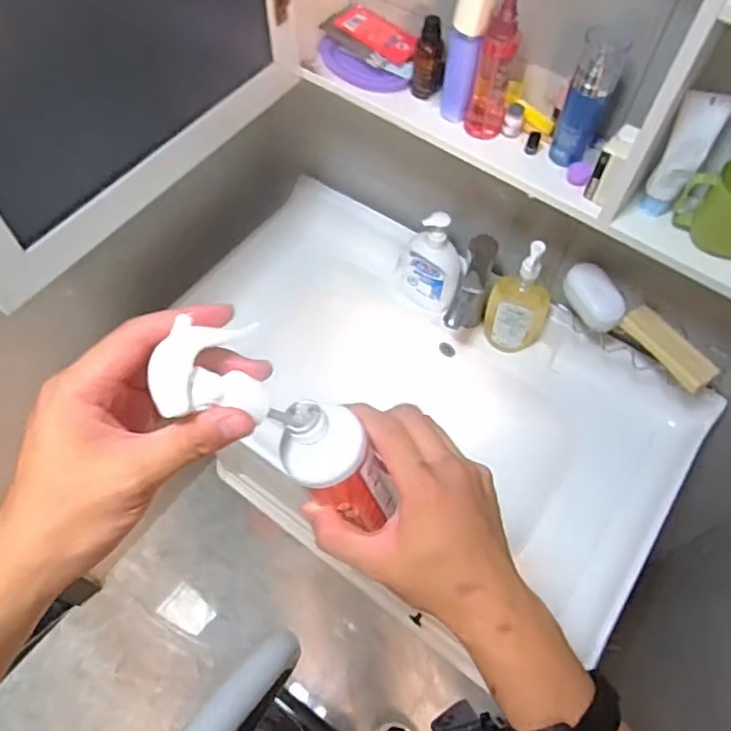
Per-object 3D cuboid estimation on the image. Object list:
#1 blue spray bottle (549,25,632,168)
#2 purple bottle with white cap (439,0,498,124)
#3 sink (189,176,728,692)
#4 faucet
[{"bbox_3d":[0.246,-0.294,0.671,0.043,0.146,0.035,16,60,8],"label":"blue spray bottle"},{"bbox_3d":[0.118,-0.364,0.704,0.044,0.170,0.030,12,60,6],"label":"purple bottle with white cap"},{"bbox_3d":[0.092,0.029,0.992,0.805,0.158,0.416,31,63,16],"label":"sink"},{"bbox_3d":[0.162,-0.100,0.943,0.049,0.194,0.126,19,61,10],"label":"faucet"}]

